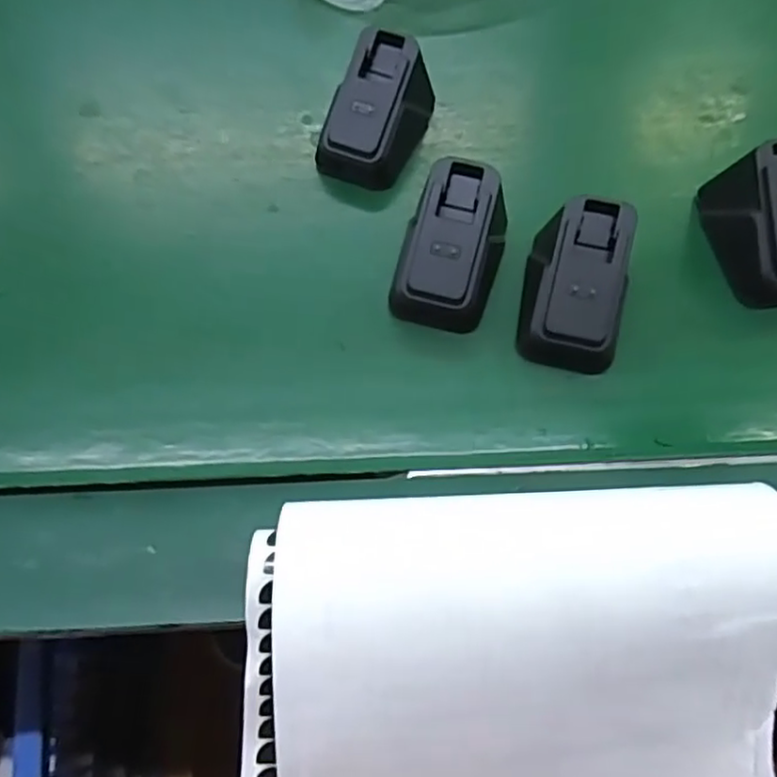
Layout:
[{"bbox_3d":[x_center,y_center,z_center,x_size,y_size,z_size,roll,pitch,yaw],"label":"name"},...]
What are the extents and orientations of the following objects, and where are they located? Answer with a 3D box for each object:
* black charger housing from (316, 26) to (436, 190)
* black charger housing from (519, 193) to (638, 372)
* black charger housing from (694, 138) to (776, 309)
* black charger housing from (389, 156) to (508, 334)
[{"bbox_3d":[-0.006,-0.135,0.322,0.040,0.041,0.064,19,68,8],"label":"black charger housing"},{"bbox_3d":[0.081,-0.042,0.281,0.043,0.040,0.063,11,67,4],"label":"black charger housing"},{"bbox_3d":[0.172,-0.073,0.293,0.036,0.041,0.066,-11,67,-5],"label":"black charger housing"},{"bbox_3d":[0.028,-0.062,0.289,0.040,0.040,0.071,16,68,7],"label":"black charger housing"}]

